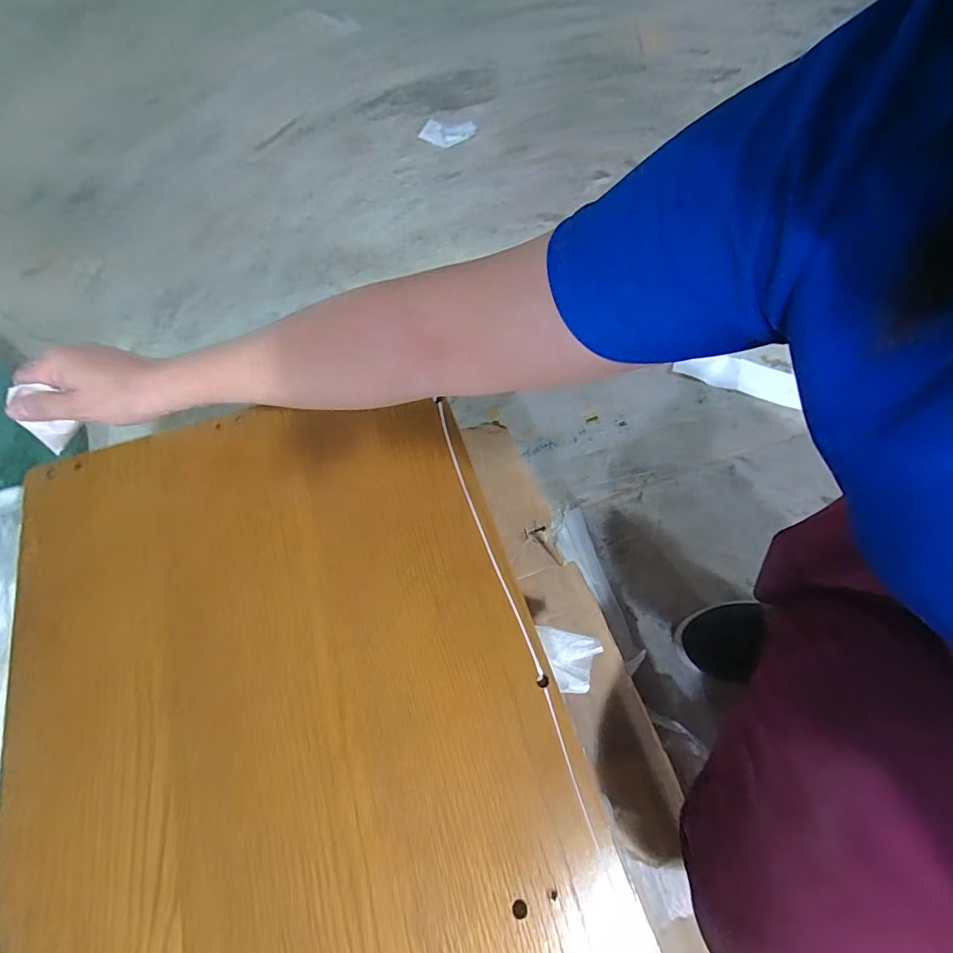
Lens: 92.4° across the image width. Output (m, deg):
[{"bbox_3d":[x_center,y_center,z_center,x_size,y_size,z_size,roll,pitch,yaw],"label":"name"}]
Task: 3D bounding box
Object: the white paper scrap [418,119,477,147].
[{"bbox_3d":[-0.072,-0.836,1.107,0.122,0.008,0.111,20,66,11],"label":"white paper scrap"}]

